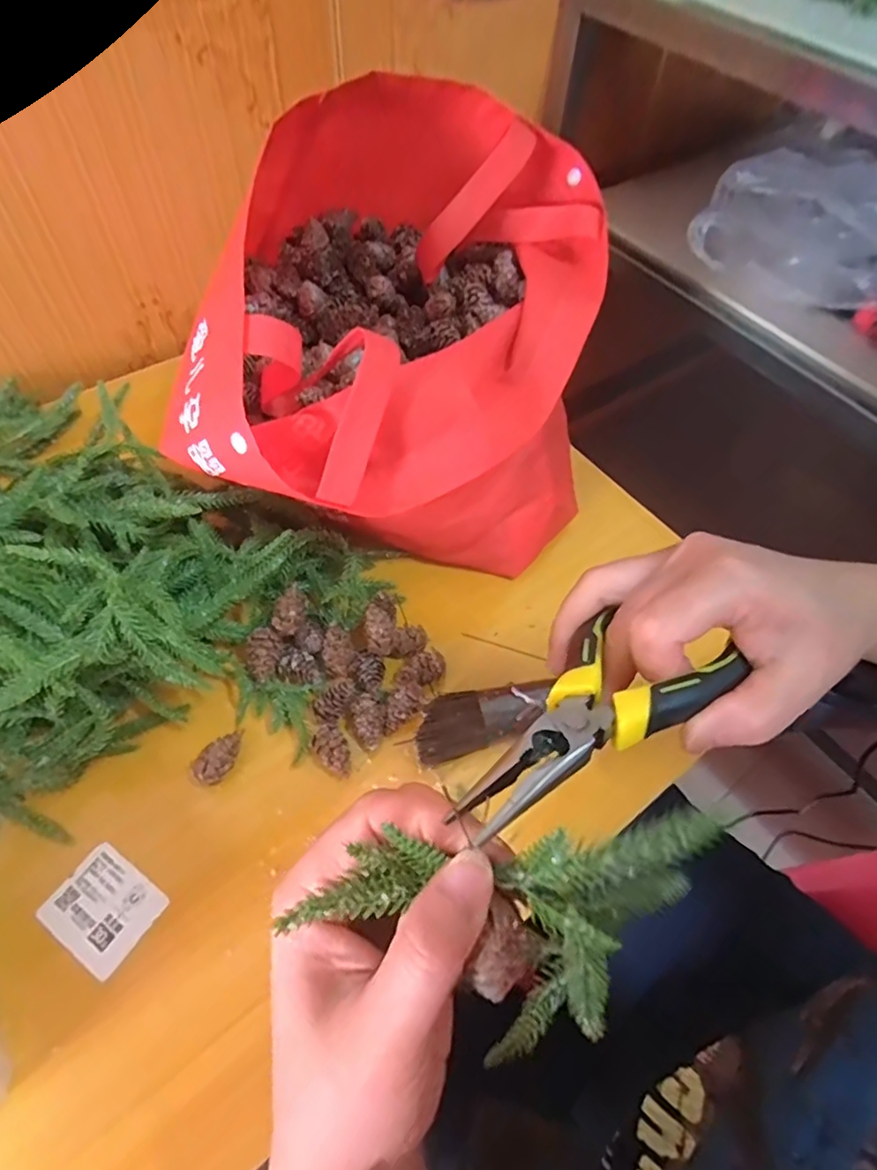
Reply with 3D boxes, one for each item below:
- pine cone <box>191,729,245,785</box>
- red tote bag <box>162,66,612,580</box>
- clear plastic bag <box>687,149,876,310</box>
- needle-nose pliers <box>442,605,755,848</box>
[{"bbox_3d":[-0.138,0.110,0.386,0.020,0.020,0.038,27,60,14],"label":"pine cone"},{"bbox_3d":[-0.019,-0.187,0.454,0.278,0.197,0.335,4,58,-1],"label":"red tote bag"},{"bbox_3d":[0.351,-0.328,0.560,0.230,0.105,0.099,9,58,3],"label":"clear plastic bag"},{"bbox_3d":[0.051,0.040,0.209,0.127,0.021,0.049,-22,60,-34],"label":"needle-nose pliers"}]

